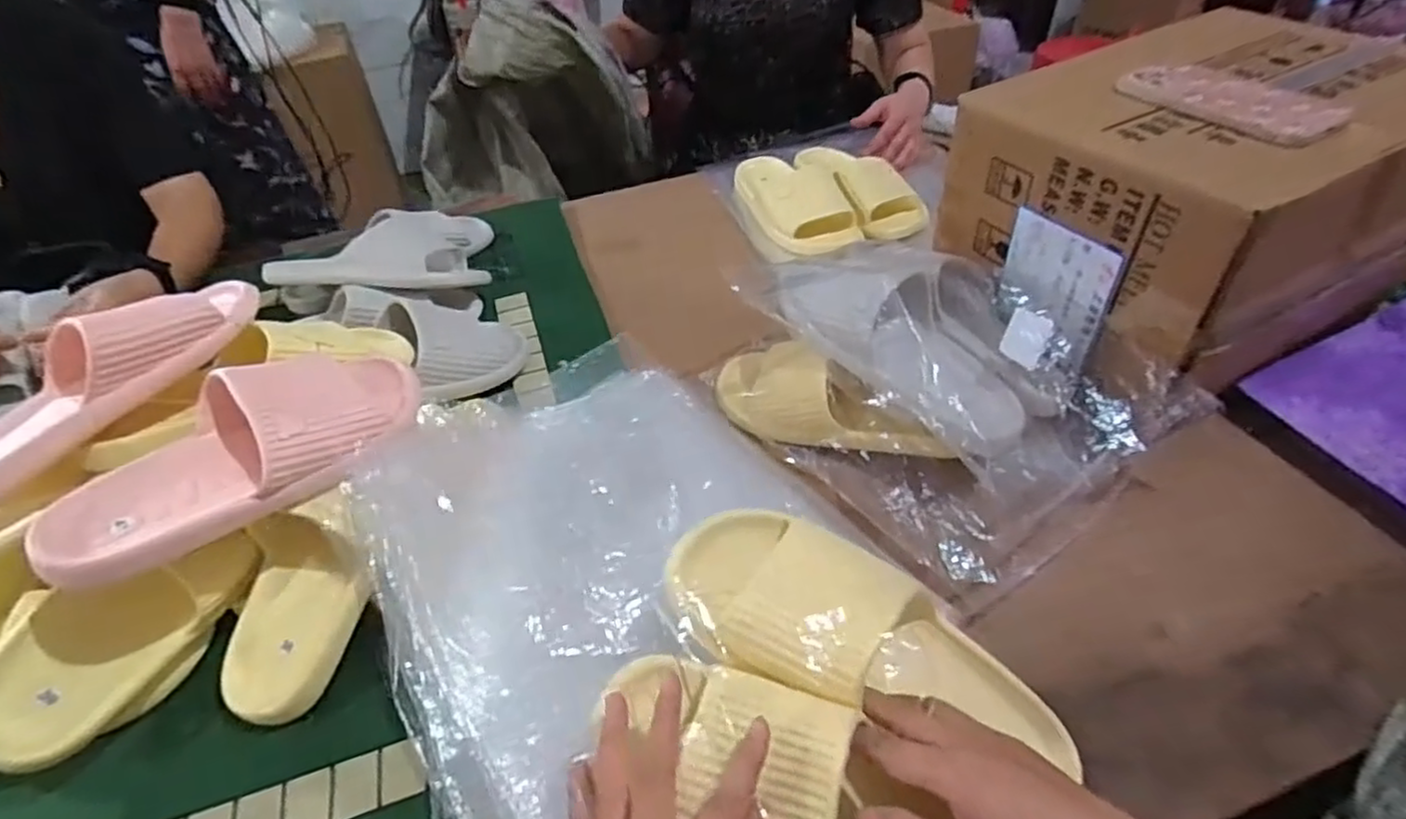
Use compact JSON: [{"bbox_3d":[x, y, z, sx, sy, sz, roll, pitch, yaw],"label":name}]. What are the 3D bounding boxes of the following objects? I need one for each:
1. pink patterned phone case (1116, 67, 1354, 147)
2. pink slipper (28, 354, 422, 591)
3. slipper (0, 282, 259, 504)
[{"bbox_3d":[0.450,-0.266,0.604,0.088,0.012,0.163,-23,48,-20],"label":"pink patterned phone case"},{"bbox_3d":[-0.331,0.025,0.506,0.247,0.064,0.098,-29,50,-25],"label":"pink slipper"},{"bbox_3d":[-0.473,-0.026,0.536,0.075,0.071,0.253,33,68,31],"label":"slipper"}]

